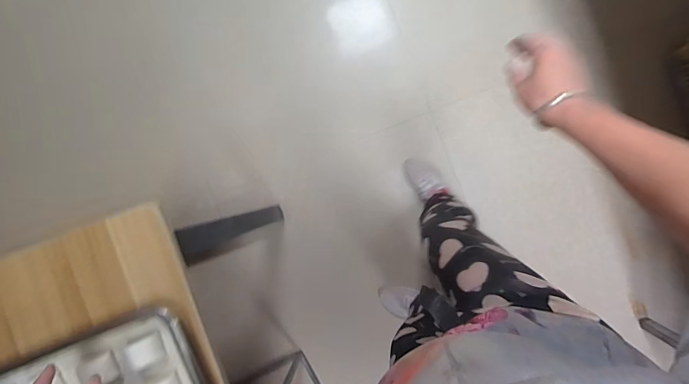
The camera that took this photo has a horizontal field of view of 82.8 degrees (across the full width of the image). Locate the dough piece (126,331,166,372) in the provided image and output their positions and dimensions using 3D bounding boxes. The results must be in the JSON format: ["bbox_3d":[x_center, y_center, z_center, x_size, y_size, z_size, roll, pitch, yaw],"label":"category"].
[{"bbox_3d":[-0.296,0.238,0.583,0.043,0.026,0.040,-23,90,8],"label":"dough piece"}]

